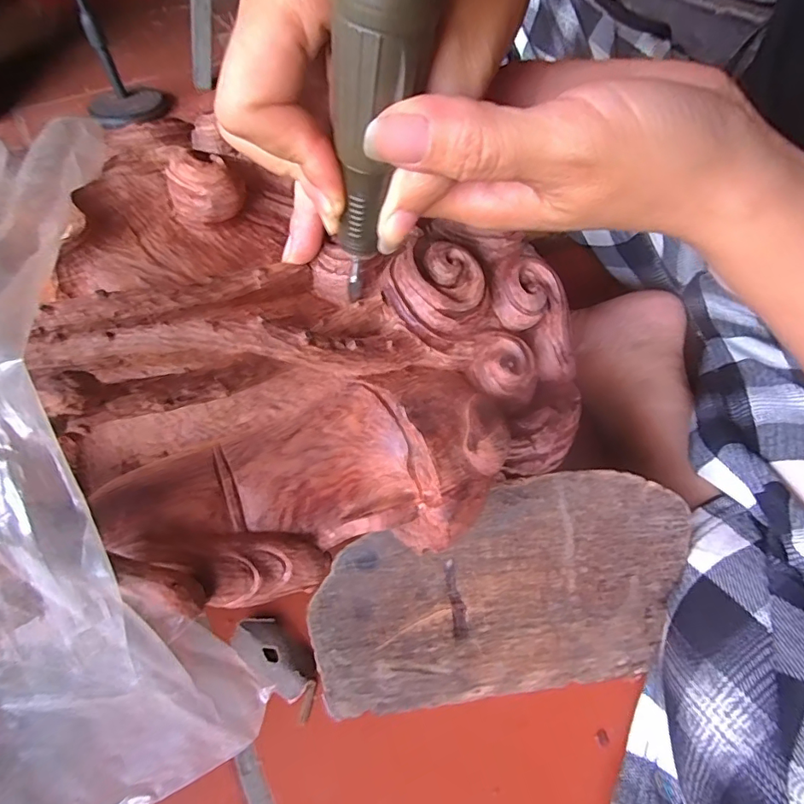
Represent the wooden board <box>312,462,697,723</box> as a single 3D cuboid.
[{"bbox_3d":[0.050,0.107,0.259,0.188,0.142,0.009,-5,20,-4],"label":"wooden board"}]

